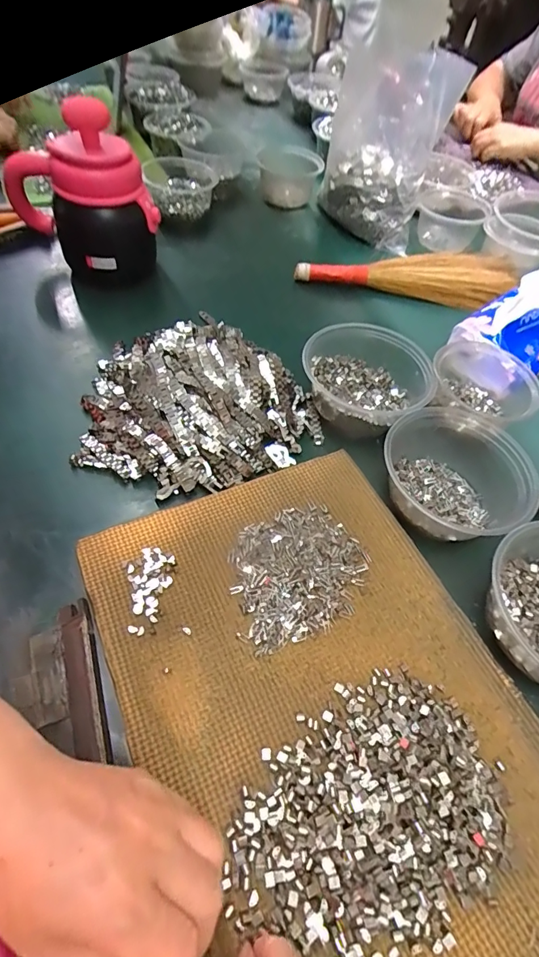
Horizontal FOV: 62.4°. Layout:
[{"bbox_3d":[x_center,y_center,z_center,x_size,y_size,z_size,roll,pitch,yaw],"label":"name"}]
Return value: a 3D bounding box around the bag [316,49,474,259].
[{"bbox_3d":[0.172,-0.509,0.672,0.168,0.191,0.151,16,55,6],"label":"bag"}]

